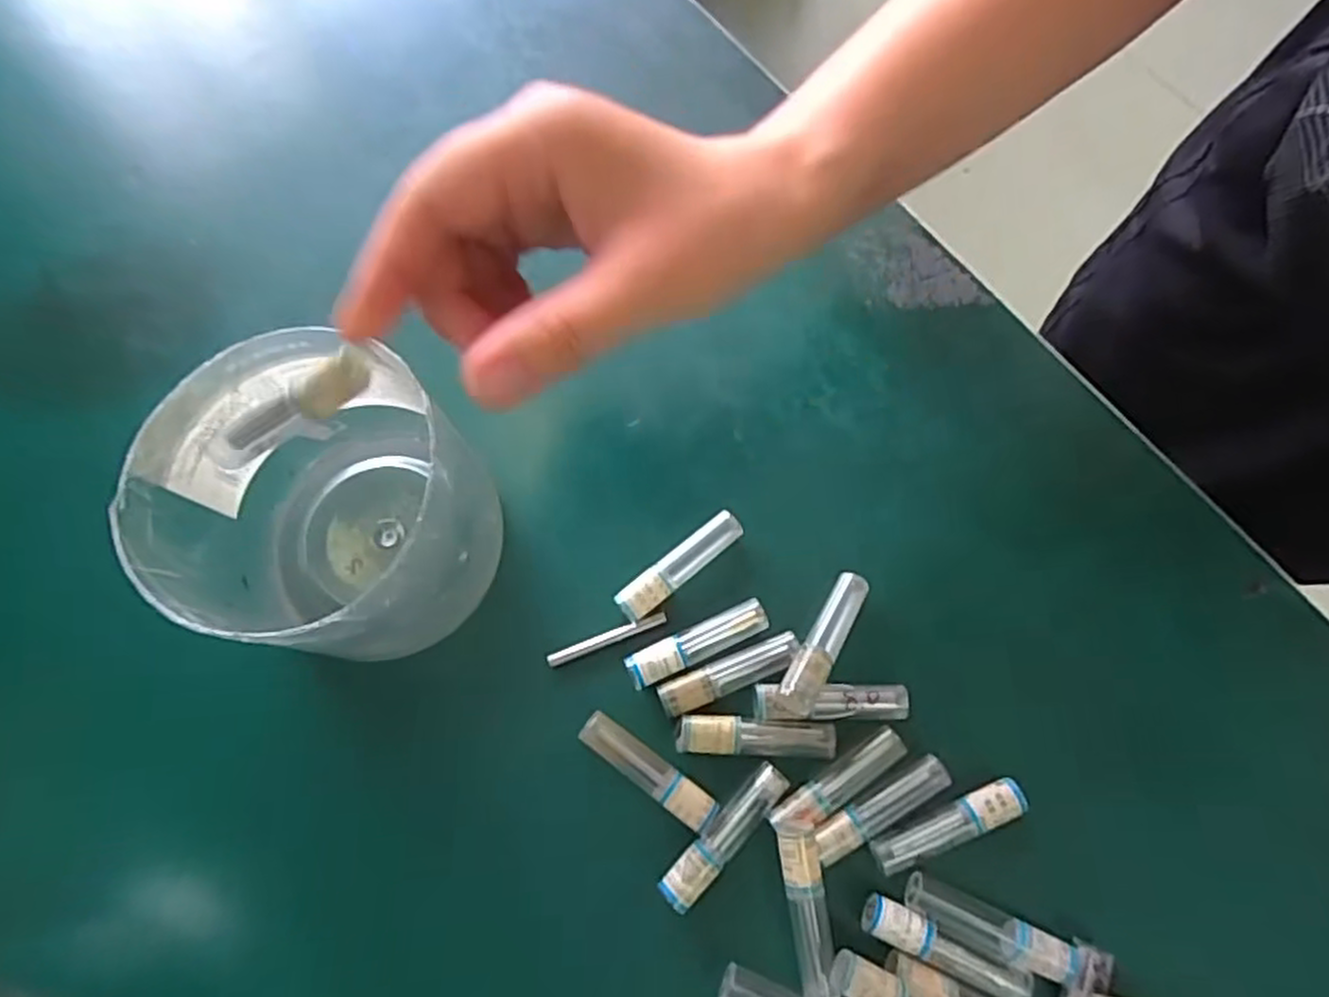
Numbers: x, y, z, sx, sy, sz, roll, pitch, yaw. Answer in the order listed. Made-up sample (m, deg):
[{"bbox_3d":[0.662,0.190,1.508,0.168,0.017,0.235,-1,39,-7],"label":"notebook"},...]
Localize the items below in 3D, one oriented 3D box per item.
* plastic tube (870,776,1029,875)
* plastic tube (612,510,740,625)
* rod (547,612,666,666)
[{"bbox_3d":[0.103,0.118,0.275,0.057,0.010,0.013,-22,74,-7],"label":"plastic tube"},{"bbox_3d":[0.006,0.027,0.307,0.058,0.011,0.013,-37,76,-11],"label":"plastic tube"},{"bbox_3d":[-0.023,0.055,0.300,0.049,0.004,0.005,-20,74,-6],"label":"rod"}]

